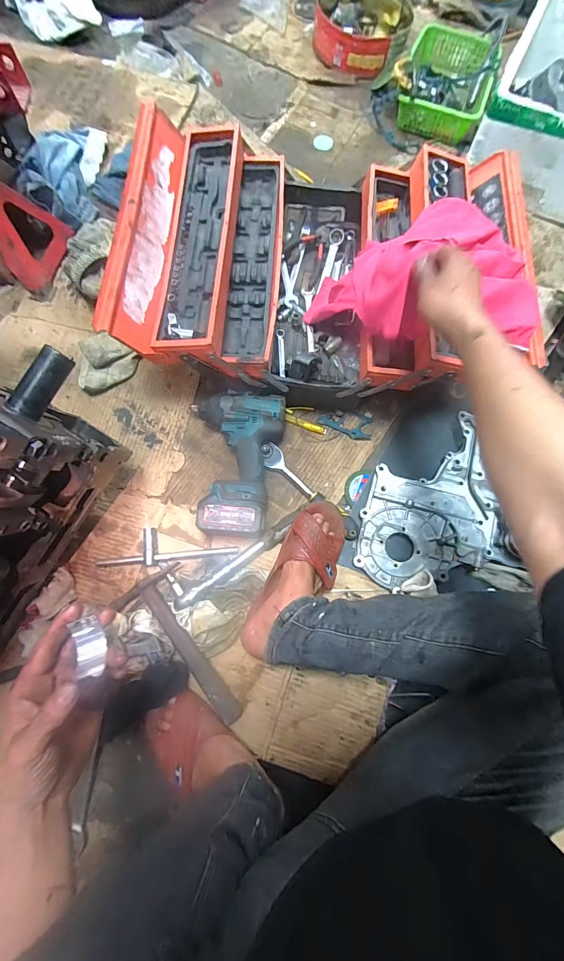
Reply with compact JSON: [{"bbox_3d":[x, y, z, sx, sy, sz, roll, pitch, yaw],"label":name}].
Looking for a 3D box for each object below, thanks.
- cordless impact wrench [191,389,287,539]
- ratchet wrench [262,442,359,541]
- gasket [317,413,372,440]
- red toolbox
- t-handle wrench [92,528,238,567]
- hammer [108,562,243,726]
[{"bbox_3d":[-0.086,-0.029,0.652,0.167,0.083,0.272,4,76,-2],"label":"cordless impact wrench"},{"bbox_3d":[0.053,0.016,0.672,0.051,0.039,0.242,-44,82,-11],"label":"ratchet wrench"},{"bbox_3d":[0.129,-0.115,0.728,0.108,0.006,0.060,8,65,3],"label":"gasket"},{"bbox_3d":[0.079,-0.405,0.674,0.685,0.211,0.485,4,76,-1],"label":"red toolbox"},{"bbox_3d":[-0.204,0.119,0.640,0.241,0.029,0.064,-1,76,-3],"label":"t-handle wrench"},{"bbox_3d":[-0.166,0.280,0.573,0.111,0.023,0.264,-34,80,-11],"label":"hammer"}]

